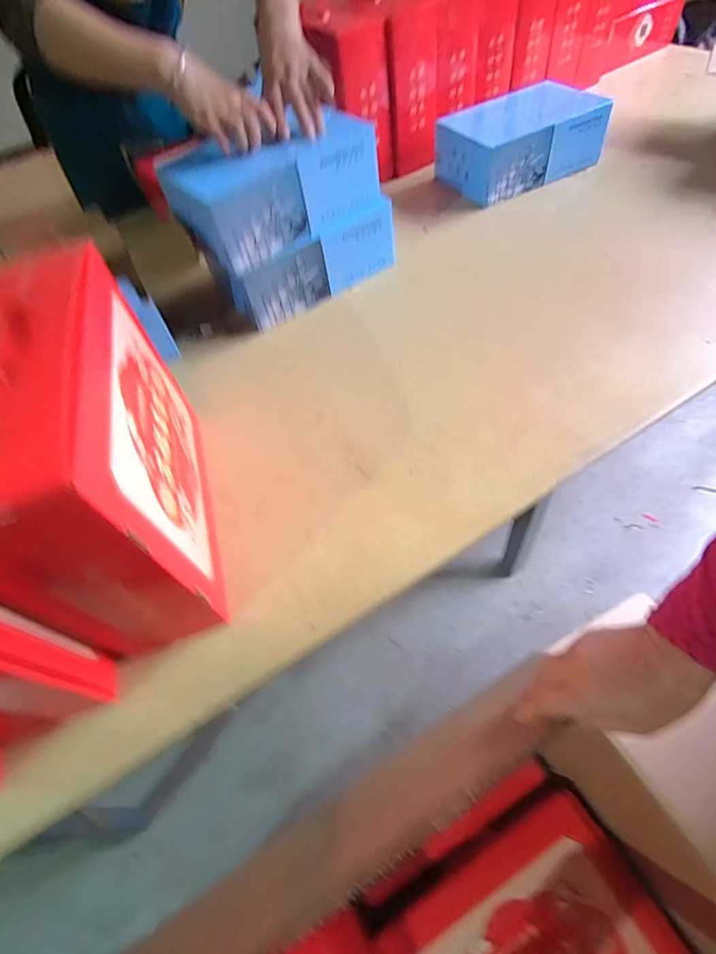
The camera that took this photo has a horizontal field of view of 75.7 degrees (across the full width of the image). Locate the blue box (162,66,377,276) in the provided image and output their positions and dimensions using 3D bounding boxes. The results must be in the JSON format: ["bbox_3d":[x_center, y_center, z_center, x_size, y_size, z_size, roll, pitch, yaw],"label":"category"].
[{"bbox_3d":[-0.135,-0.482,0.742,0.305,0.108,0.172,-36,58,-16],"label":"blue box"}]

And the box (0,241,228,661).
[{"bbox_3d":[-0.261,-0.021,0.484,0.125,0.284,0.327,-19,55,-6],"label":"box"}]

